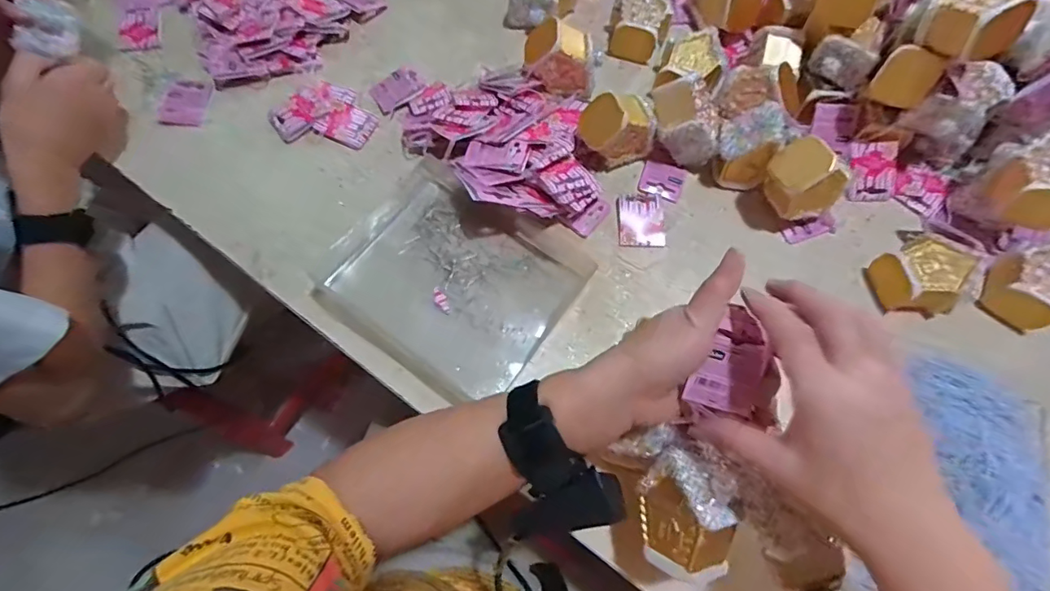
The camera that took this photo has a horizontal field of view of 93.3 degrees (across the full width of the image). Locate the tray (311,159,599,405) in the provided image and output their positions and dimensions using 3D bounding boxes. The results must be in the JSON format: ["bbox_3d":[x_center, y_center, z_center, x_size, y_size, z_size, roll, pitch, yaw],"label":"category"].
[{"bbox_3d":[-0.067,-0.020,0.496,0.218,0.020,0.197,34,73,12],"label":"tray"}]

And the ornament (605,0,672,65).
[{"bbox_3d":[0.136,-0.321,0.588,0.072,0.045,0.075,14,70,5],"label":"ornament"}]

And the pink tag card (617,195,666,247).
[{"bbox_3d":[0.121,-0.078,0.516,0.046,0.008,0.055,1,69,0],"label":"pink tag card"}]

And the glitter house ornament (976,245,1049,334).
[{"bbox_3d":[0.481,-0.012,0.468,0.090,0.033,0.060,-36,74,-13],"label":"glitter house ornament"}]

